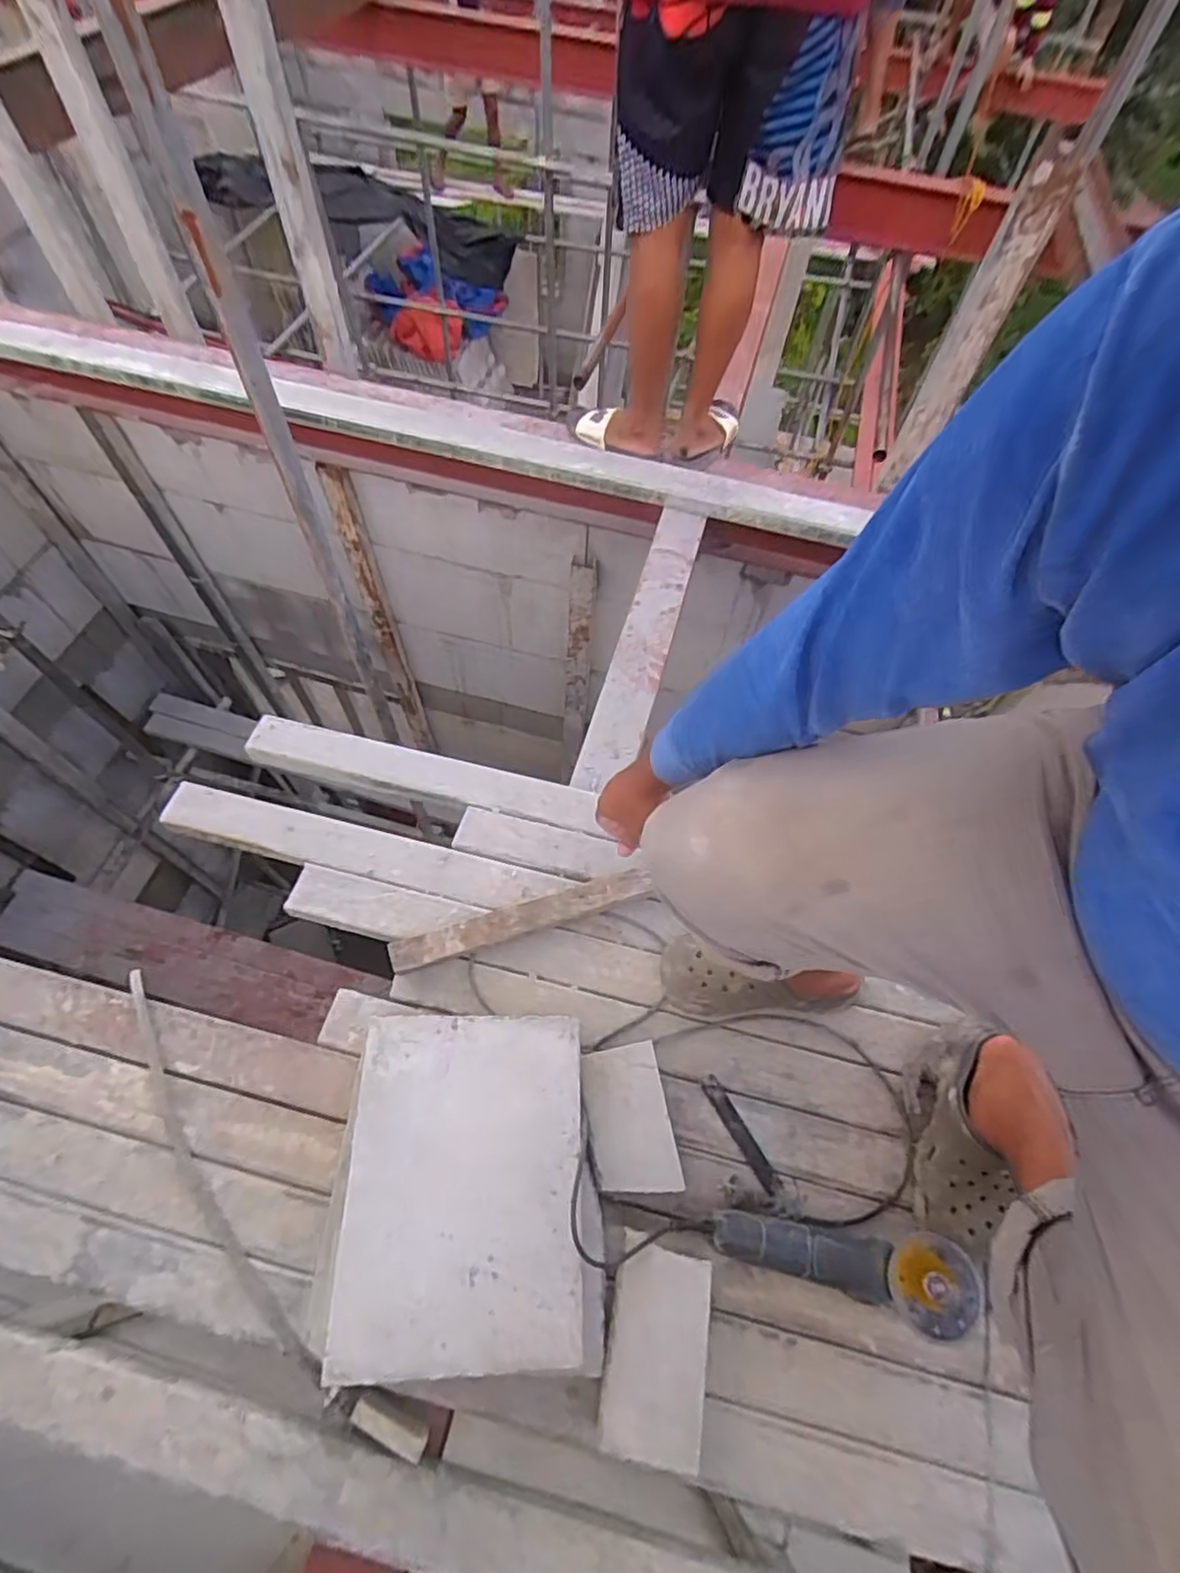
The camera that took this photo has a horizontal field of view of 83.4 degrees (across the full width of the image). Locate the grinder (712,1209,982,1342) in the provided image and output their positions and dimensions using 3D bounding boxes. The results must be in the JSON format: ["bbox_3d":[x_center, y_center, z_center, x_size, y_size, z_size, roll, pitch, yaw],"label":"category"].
[{"bbox_3d":[0.299,0.554,0.781,0.296,0.074,0.096,13,60,5],"label":"grinder"}]

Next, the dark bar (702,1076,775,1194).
[{"bbox_3d":[0.197,0.457,0.878,0.027,0.010,0.148,-26,64,-17],"label":"dark bar"}]

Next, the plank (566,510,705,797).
[{"bbox_3d":[0.118,-0.307,1.341,0.106,0.042,0.752,15,60,6],"label":"plank"}]

